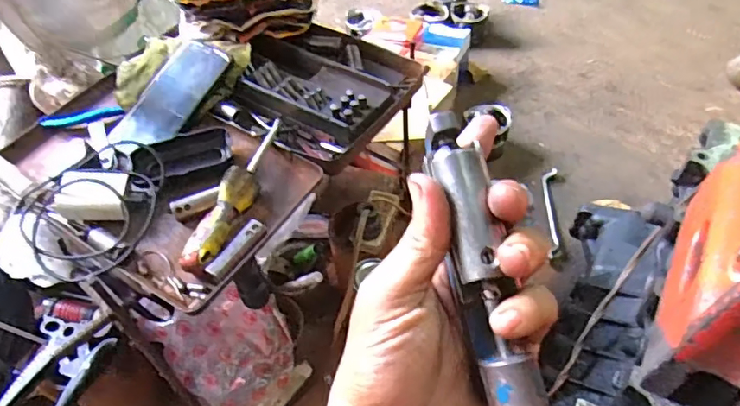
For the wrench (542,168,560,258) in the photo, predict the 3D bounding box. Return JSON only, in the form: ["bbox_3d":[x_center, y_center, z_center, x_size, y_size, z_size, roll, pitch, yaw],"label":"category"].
[{"bbox_3d":[0.339,0.016,0.982,0.027,0.017,0.203,5,50,7],"label":"wrench"}]

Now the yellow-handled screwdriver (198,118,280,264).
[{"bbox_3d":[-0.133,-0.016,0.545,0.027,0.030,0.179,13,52,13],"label":"yellow-handled screwdriver"}]

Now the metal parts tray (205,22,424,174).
[{"bbox_3d":[-0.061,-0.147,0.655,0.210,0.039,0.225,22,54,20],"label":"metal parts tray"}]

